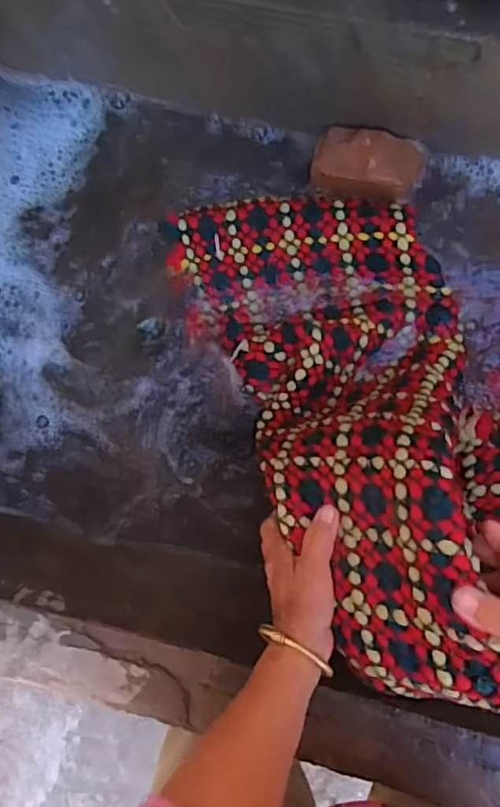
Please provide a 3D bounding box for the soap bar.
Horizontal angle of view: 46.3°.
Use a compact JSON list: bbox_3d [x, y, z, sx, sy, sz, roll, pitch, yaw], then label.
[{"bbox_3d":[0.121,-0.244,0.596,0.108,0.026,0.059,11,95,6],"label":"soap bar"}]

